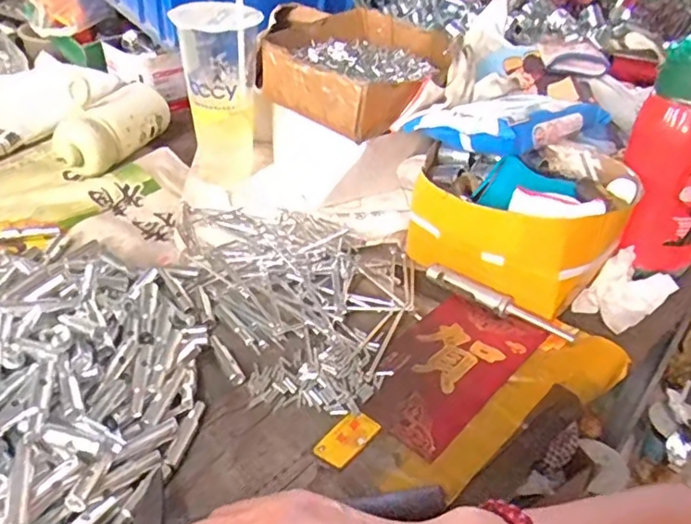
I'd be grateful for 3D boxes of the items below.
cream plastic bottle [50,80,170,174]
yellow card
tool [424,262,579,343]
[{"bbox_3d":[-0.270,-0.156,0.674,0.058,0.070,0.143,16,40,16],"label":"cream plastic bottle"},{"bbox_3d":[0.001,0.119,0.390,0.025,0.004,0.045,30,45,29],"label":"yellow card"},{"bbox_3d":[0.127,0.033,0.493,0.136,0.009,0.015,29,45,29],"label":"tool"}]

